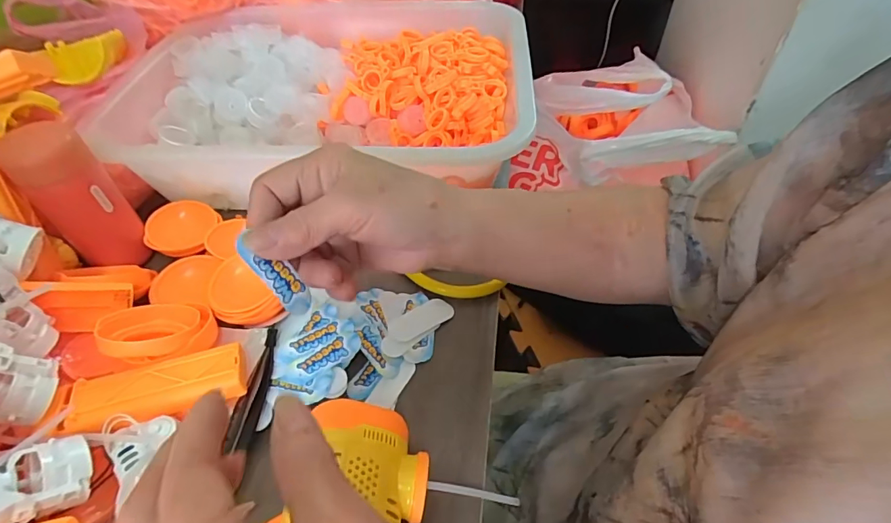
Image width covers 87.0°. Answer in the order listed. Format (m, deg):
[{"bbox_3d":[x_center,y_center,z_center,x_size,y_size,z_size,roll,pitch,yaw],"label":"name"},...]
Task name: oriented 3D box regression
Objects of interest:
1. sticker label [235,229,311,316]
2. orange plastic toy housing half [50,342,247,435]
[{"bbox_3d":[-0.085,0.006,0.238,0.004,0.049,0.017,-4,37,46],"label":"sticker label"},{"bbox_3d":[-0.171,0.077,0.284,0.096,0.022,0.033,-15,50,-10],"label":"orange plastic toy housing half"}]

